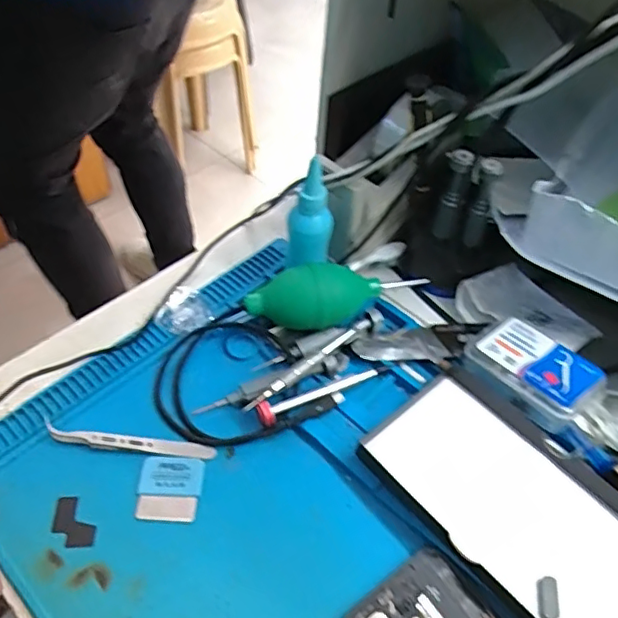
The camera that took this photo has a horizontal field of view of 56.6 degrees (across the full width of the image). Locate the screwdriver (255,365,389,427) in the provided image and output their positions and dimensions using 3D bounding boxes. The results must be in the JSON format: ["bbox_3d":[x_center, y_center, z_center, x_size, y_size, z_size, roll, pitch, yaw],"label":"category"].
[{"bbox_3d":[0.012,0.057,0.408,0.103,0.016,0.013,-20,54,-20],"label":"screwdriver"}]

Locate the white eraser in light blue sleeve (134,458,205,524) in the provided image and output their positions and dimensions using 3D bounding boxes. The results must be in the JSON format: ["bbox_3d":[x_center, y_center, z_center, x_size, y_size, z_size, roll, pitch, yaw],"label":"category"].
[{"bbox_3d":[-0.089,0.114,0.366,0.040,0.006,0.040,2,49,-3],"label":"white eraser in light blue sleeve"}]

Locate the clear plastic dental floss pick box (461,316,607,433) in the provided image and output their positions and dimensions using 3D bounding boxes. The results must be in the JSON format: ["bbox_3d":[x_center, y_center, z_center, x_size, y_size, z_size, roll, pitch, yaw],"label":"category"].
[{"bbox_3d":[0.158,0.045,0.411,0.055,0.037,0.086,-35,60,-27],"label":"clear plastic dental floss pick box"}]

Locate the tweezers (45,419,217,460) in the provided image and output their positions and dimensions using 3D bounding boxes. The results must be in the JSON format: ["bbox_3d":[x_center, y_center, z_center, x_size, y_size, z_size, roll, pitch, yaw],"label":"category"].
[{"bbox_3d":[-0.120,0.088,0.380,0.112,0.008,0.013,7,49,2],"label":"tweezers"}]

